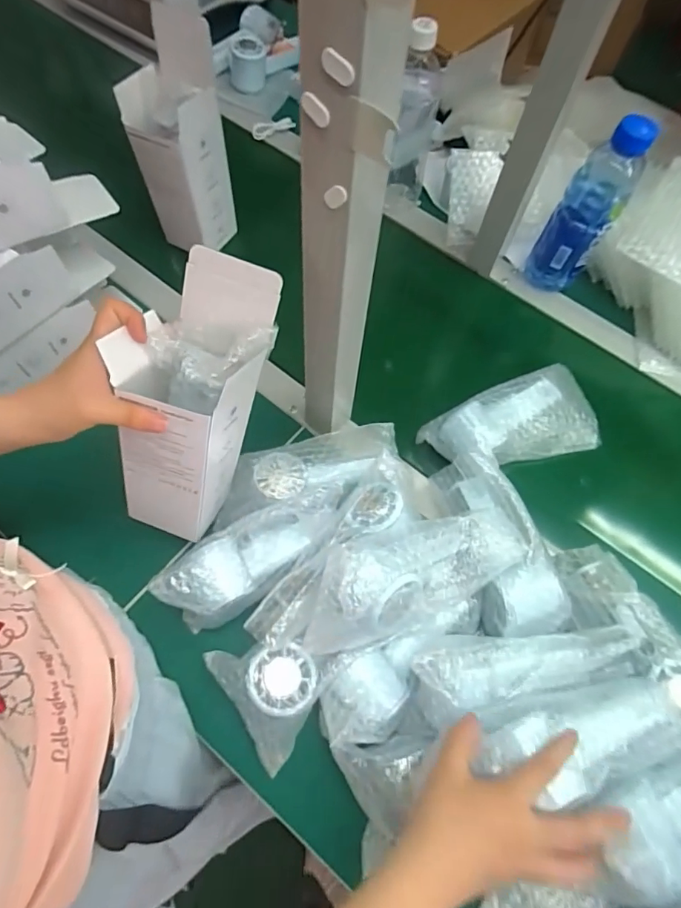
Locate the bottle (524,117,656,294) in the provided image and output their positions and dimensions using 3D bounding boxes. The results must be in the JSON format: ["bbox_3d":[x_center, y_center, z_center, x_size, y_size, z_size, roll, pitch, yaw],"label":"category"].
[{"bbox_3d":[0.302,-0.296,0.603,0.072,0.212,0.073,35,71,11],"label":"bottle"}]

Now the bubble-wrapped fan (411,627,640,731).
[{"bbox_3d":[0.160,0.172,0.414,0.194,0.048,0.065,-13,69,-8],"label":"bubble-wrapped fan"}]

